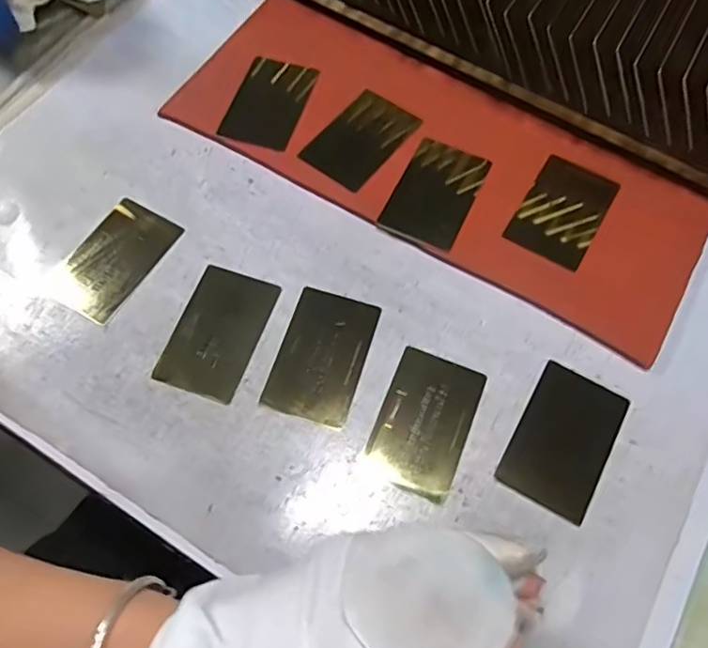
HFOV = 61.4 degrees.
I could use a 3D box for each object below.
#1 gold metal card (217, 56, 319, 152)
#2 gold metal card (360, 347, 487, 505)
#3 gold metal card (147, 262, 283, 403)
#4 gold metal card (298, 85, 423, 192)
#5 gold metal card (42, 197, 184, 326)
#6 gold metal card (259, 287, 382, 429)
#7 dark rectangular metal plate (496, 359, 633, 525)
[{"bbox_3d":[-0.063,-0.165,0.445,0.054,0.004,0.075,17,72,13],"label":"gold metal card"},{"bbox_3d":[0.042,0.057,0.352,0.052,0.004,0.082,21,68,9],"label":"gold metal card"},{"bbox_3d":[-0.085,0.004,0.376,0.053,0.004,0.084,18,67,8],"label":"gold metal card"},{"bbox_3d":[0.006,-0.134,0.432,0.052,0.004,0.080,36,71,14],"label":"gold metal card"},{"bbox_3d":[-0.158,-0.043,0.395,0.050,0.004,0.084,29,66,9],"label":"gold metal card"},{"bbox_3d":[-0.019,0.019,0.370,0.052,0.004,0.083,16,67,7],"label":"gold metal card"},{"bbox_3d":[0.123,0.067,0.349,0.052,0.004,0.082,29,69,12],"label":"dark rectangular metal plate"}]

